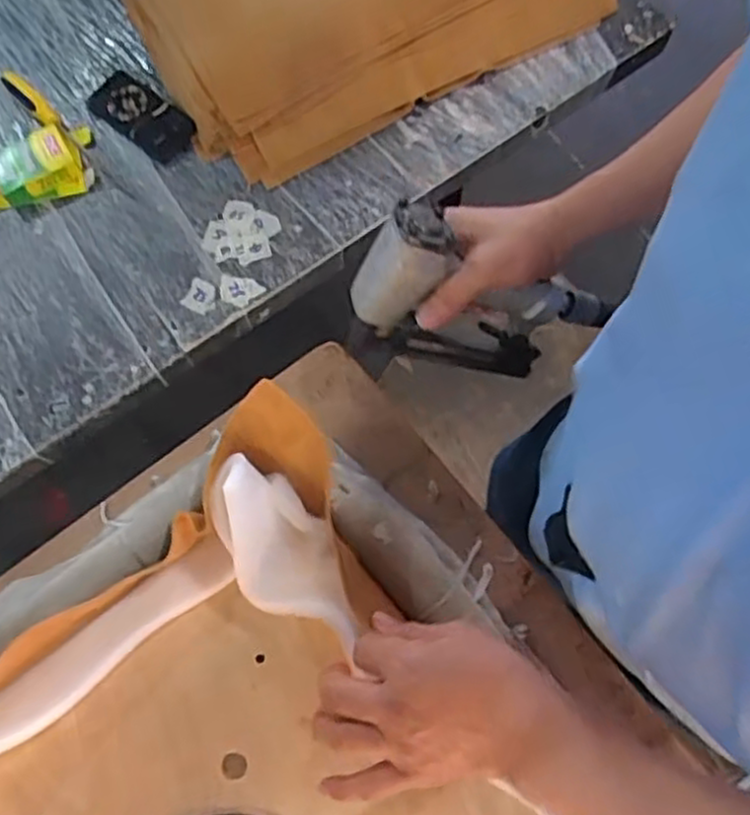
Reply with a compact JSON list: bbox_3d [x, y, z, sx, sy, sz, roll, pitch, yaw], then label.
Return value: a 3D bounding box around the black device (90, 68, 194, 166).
[{"bbox_3d":[-0.350,-0.437,1.108,0.170,0.016,0.079,37,77,11],"label":"black device"}]

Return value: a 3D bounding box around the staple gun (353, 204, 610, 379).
[{"bbox_3d":[0.084,-0.087,0.617,0.229,0.122,0.055,11,47,-35],"label":"staple gun"}]

